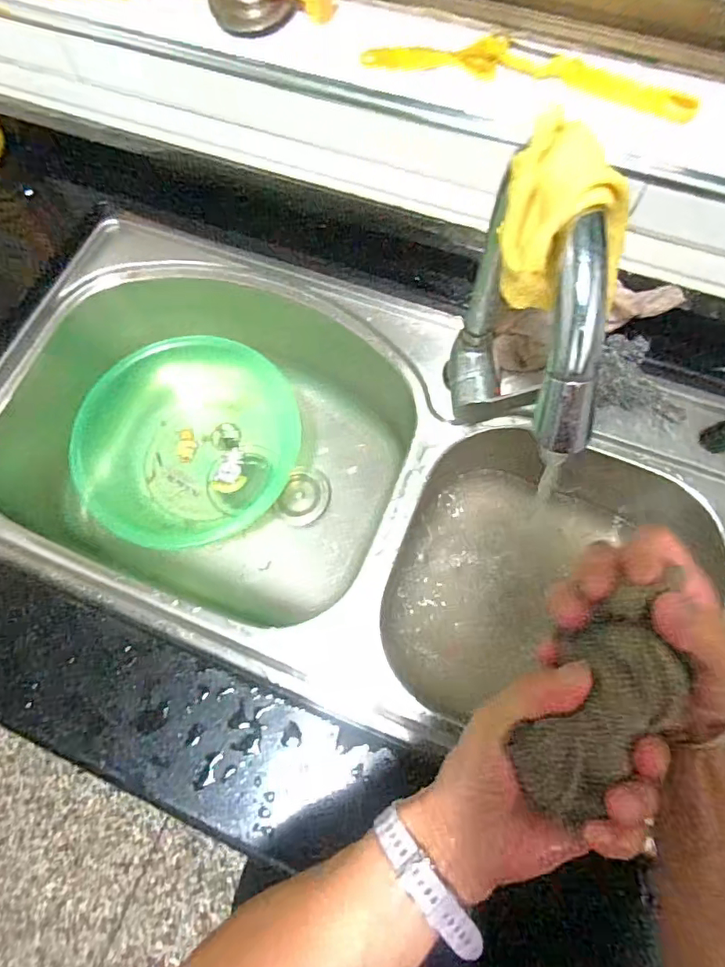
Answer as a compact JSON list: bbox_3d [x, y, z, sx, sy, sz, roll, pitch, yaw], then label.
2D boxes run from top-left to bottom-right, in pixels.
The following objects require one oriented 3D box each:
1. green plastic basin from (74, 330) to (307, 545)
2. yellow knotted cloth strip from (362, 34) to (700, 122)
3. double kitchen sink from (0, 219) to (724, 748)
[{"bbox_3d":[-0.236,-0.053,0.740,0.292,0.111,0.263,-7,70,-2],"label":"green plastic basin"},{"bbox_3d":[0.147,-0.368,0.456,0.282,0.018,0.053,17,71,7],"label":"yellow knotted cloth strip"},{"bbox_3d":[-0.019,0.007,0.638,0.822,0.229,0.442,21,72,8],"label":"double kitchen sink"}]

